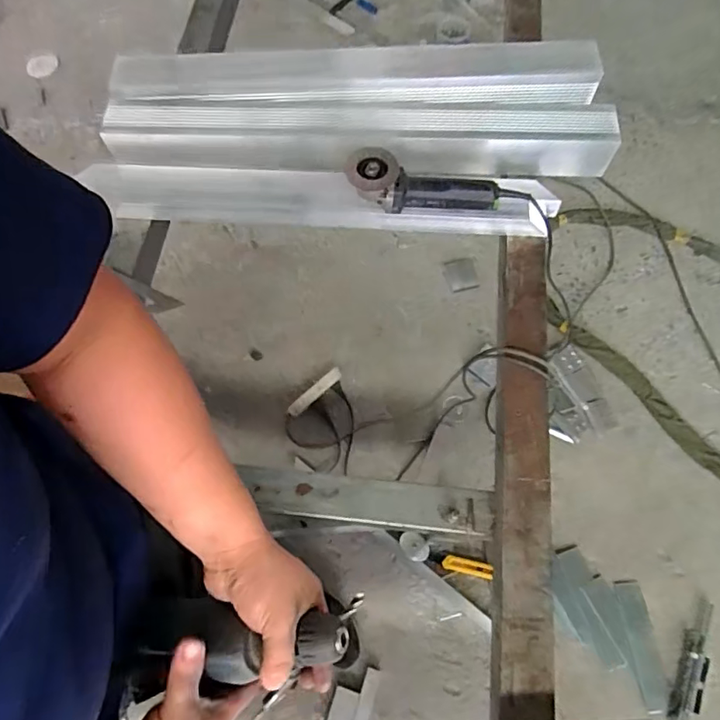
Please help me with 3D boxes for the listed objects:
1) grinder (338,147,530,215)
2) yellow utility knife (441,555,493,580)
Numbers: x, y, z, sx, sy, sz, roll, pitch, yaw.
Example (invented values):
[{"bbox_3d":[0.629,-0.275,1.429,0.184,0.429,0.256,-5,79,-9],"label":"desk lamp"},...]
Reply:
[{"bbox_3d":[0.150,-0.330,1.019,0.359,0.093,0.089,6,65,-10],"label":"grinder"},{"bbox_3d":[0.251,0.482,1.229,0.114,0.015,0.033,12,69,7],"label":"yellow utility knife"}]

